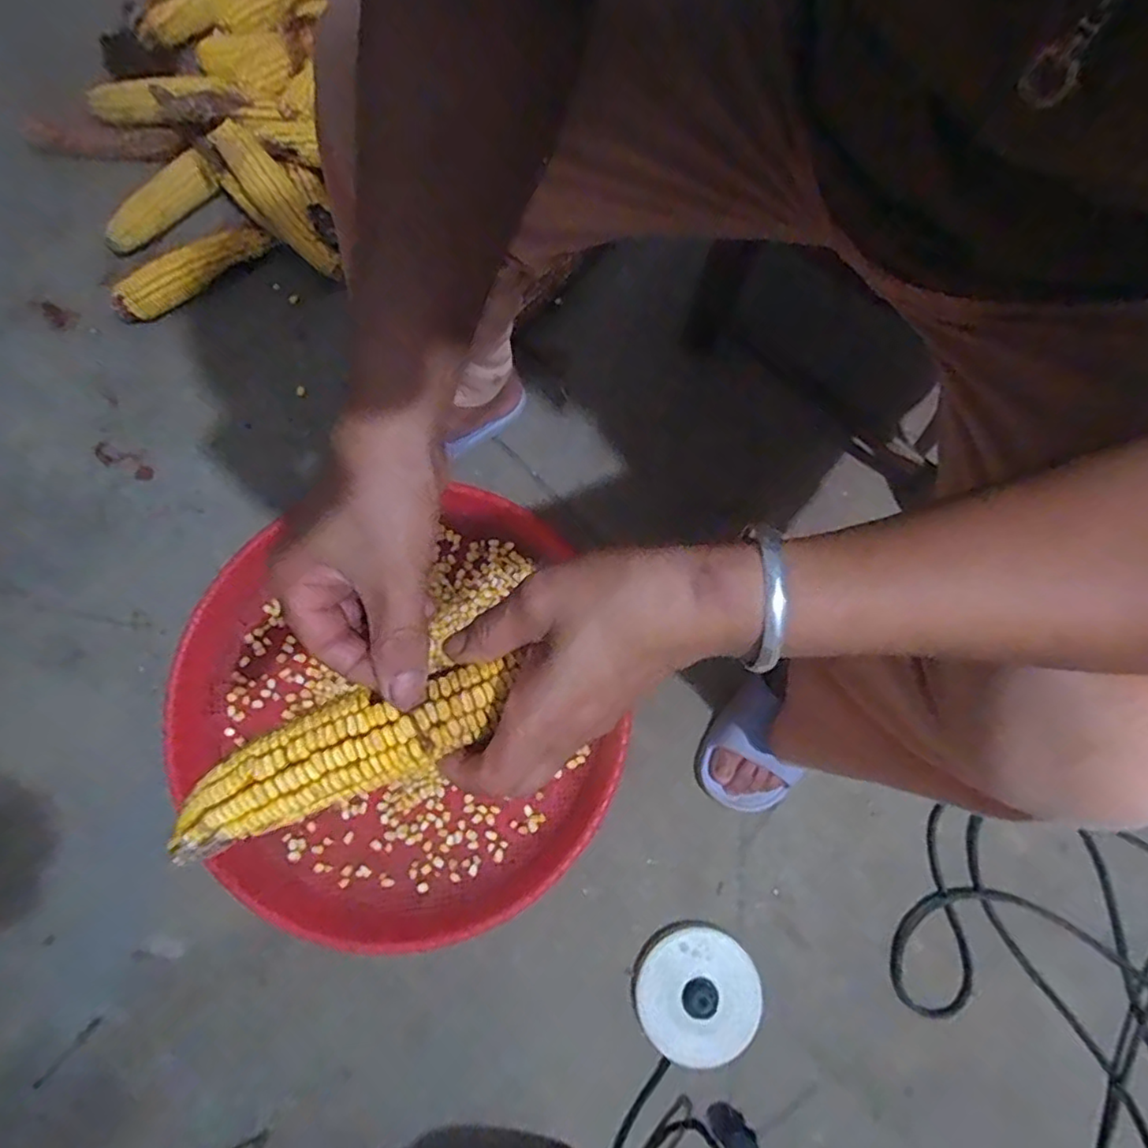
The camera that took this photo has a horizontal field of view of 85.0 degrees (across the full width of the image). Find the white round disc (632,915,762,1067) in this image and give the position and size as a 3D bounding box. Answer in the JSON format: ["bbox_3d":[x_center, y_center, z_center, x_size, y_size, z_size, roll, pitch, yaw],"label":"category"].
[{"bbox_3d":[0.126,0.431,0.642,0.123,0.024,0.129,0,78,-2],"label":"white round disc"}]

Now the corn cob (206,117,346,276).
[{"bbox_3d":[-0.356,-0.454,0.762,0.053,0.042,0.197,-39,104,-9],"label":"corn cob"}]

